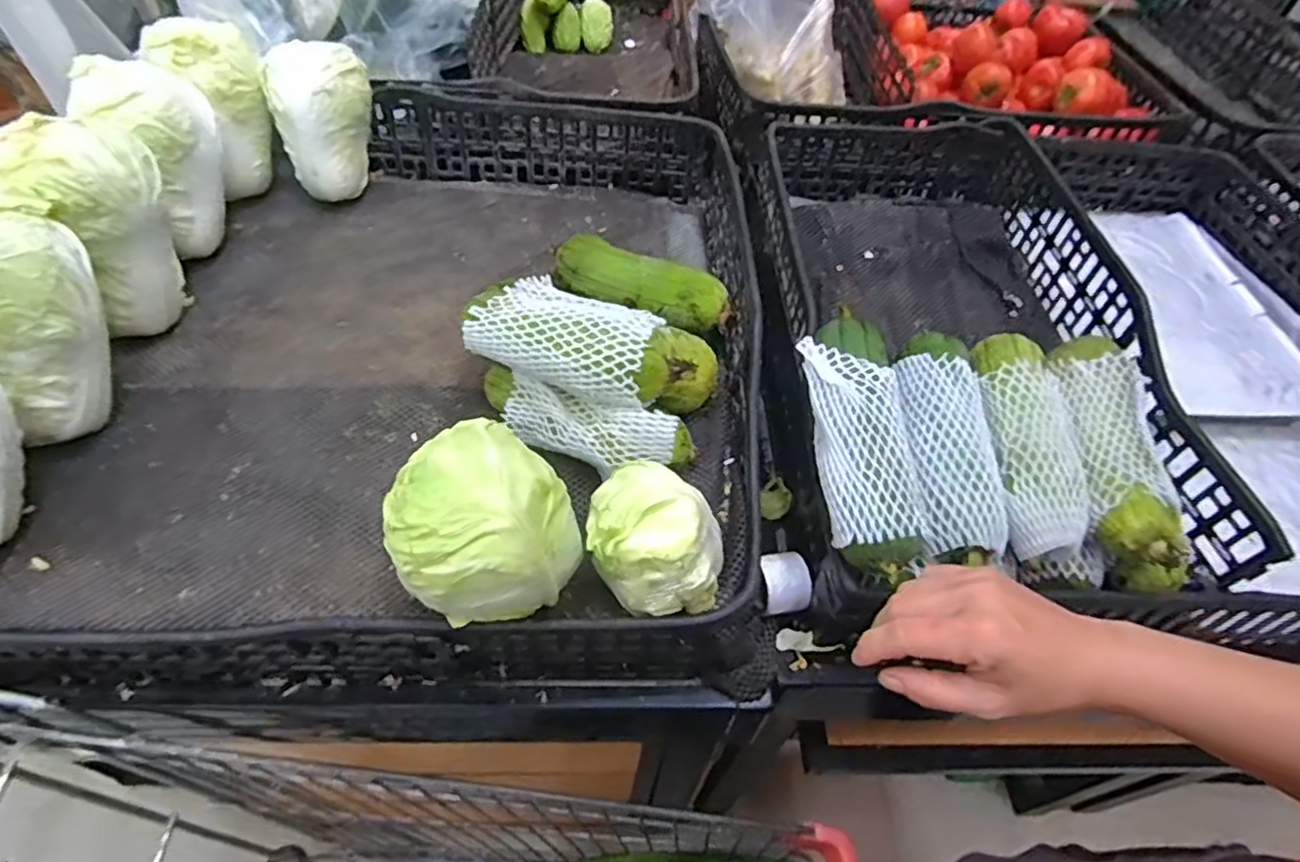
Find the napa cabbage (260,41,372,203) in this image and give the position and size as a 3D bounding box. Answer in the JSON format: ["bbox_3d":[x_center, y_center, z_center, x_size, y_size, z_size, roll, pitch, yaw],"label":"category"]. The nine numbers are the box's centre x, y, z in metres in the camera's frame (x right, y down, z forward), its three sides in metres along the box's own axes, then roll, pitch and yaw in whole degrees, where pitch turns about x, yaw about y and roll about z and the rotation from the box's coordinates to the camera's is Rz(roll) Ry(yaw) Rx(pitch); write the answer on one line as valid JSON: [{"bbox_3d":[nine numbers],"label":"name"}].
[{"bbox_3d":[-0.381,-0.364,0.793,0.118,0.155,0.103,-24,57,-20],"label":"napa cabbage"}]

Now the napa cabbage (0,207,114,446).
[{"bbox_3d":[-0.503,-0.092,0.529,0.110,0.166,0.125,38,60,23],"label":"napa cabbage"}]

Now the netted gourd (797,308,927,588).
[{"bbox_3d":[0.173,0.004,0.552,0.077,0.075,0.229,0,52,-3],"label":"netted gourd"}]

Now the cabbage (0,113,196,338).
[{"bbox_3d":[-0.498,-0.184,0.601,0.133,0.176,0.110,-34,61,-25],"label":"cabbage"}]

